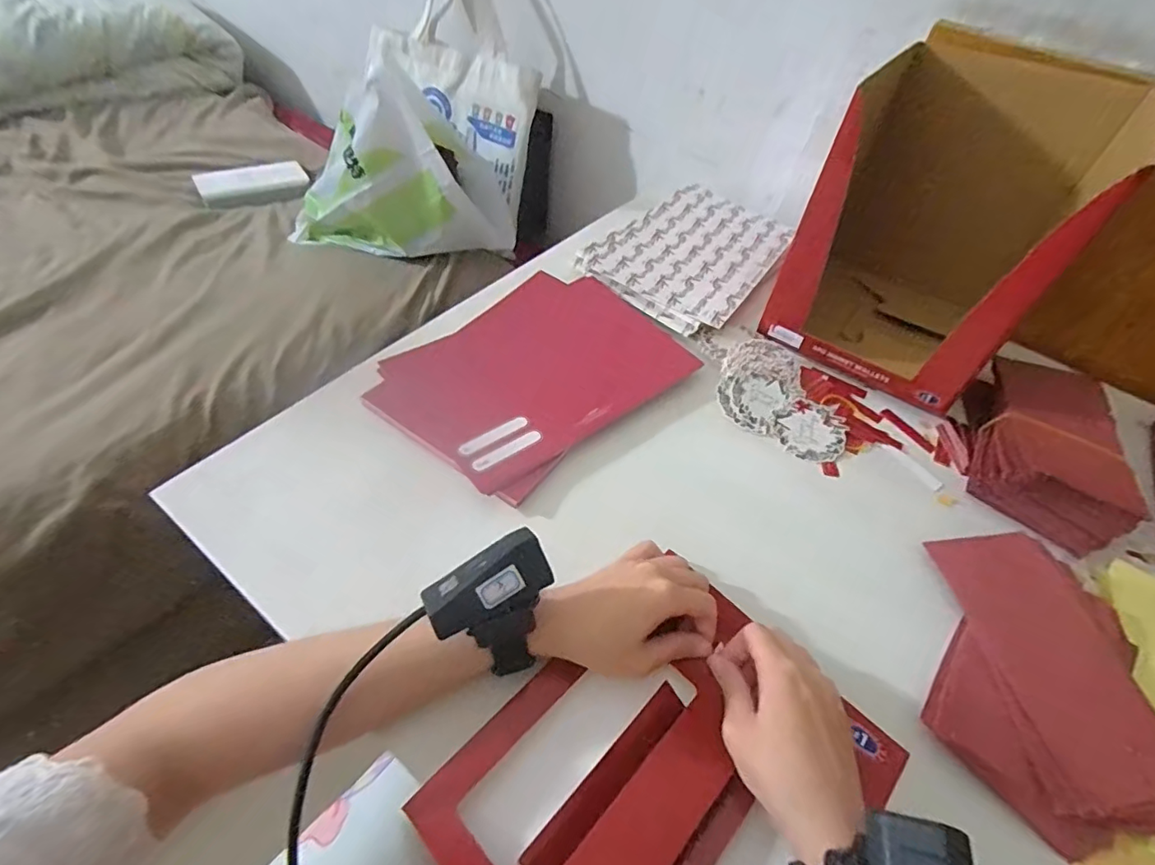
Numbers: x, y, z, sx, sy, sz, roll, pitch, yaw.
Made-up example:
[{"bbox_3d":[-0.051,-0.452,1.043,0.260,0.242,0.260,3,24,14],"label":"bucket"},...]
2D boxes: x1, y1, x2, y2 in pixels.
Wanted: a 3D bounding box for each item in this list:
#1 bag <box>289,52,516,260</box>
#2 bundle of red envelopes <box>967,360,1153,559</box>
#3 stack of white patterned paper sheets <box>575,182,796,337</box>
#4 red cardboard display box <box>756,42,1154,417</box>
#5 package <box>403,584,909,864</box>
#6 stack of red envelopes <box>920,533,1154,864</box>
[{"bbox_3d":[-0.257,-0.383,0.766,0.328,0.237,0.146,2,49,-8],"label":"bag"},{"bbox_3d":[0.435,0.010,0.486,0.105,0.049,0.192,26,50,13],"label":"bundle of red envelopes"},{"bbox_3d":[0.148,-0.226,0.655,0.183,0.013,0.273,35,57,20],"label":"stack of white patterned paper sheets"},{"bbox_3d":[0.354,-0.207,0.531,0.201,0.220,0.256,31,51,17],"label":"red cardboard display box"},{"bbox_3d":[0.055,0.201,0.302,0.225,0.029,0.189,-37,63,-28],"label":"package"},{"bbox_3d":[0.325,0.162,0.363,0.148,0.022,0.207,22,54,12],"label":"stack of red envelopes"}]

